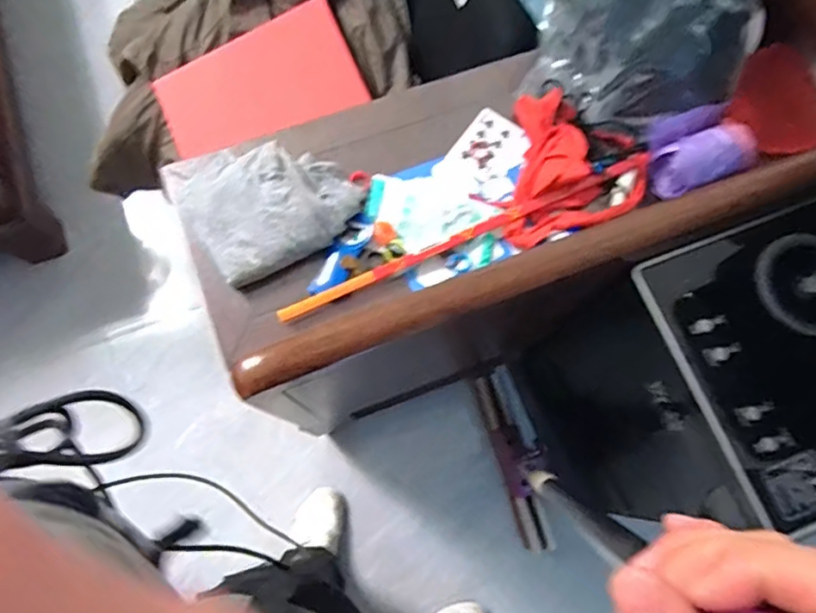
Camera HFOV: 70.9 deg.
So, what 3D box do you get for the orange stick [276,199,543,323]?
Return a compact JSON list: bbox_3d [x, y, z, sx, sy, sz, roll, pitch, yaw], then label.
[{"bbox_3d":[0.005,-0.053,0.624,0.308,0.010,0.015,-24,76,-8],"label":"orange stick"}]

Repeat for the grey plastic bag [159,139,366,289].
[{"bbox_3d":[-0.162,-0.129,0.634,0.171,0.032,0.178,-36,78,-11],"label":"grey plastic bag"}]

